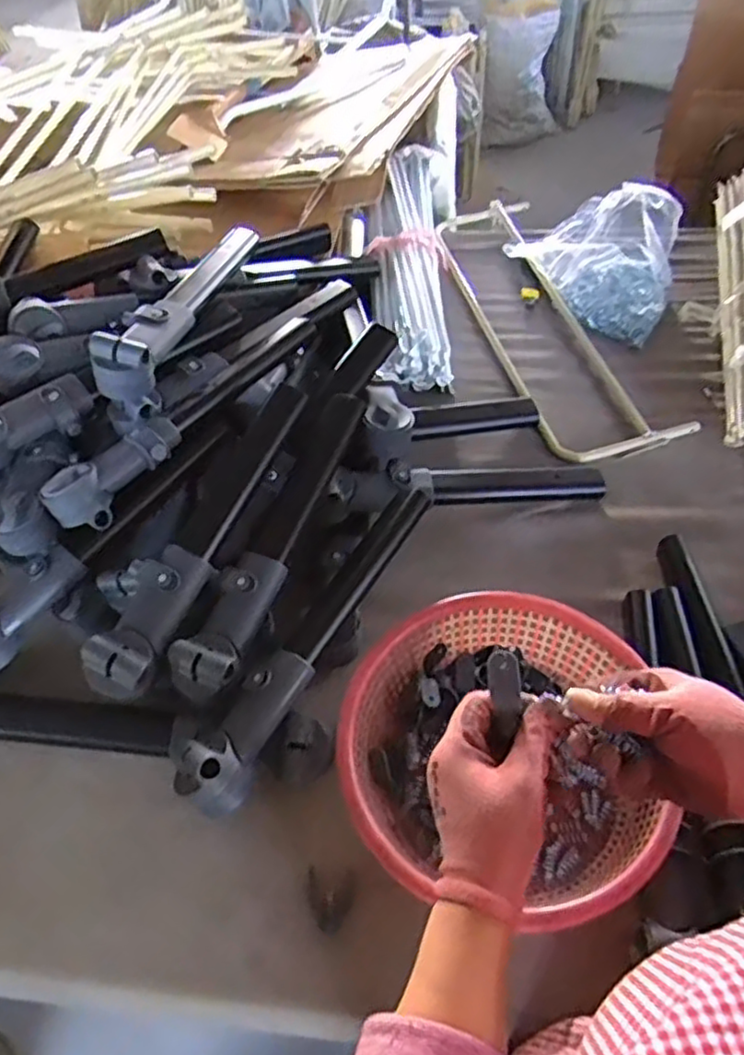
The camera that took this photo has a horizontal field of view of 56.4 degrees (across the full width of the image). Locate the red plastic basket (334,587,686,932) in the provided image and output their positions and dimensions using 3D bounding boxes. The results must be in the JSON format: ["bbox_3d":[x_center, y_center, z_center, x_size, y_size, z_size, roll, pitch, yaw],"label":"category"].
[{"bbox_3d":[0.114,0.211,0.666,0.272,0.088,0.289,3,52,7],"label":"red plastic basket"}]

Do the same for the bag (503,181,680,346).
[{"bbox_3d":[0.376,-0.452,1.142,0.275,0.131,0.211,32,61,26],"label":"bag"}]

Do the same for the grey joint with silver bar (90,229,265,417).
[{"bbox_3d":[-0.251,-0.307,0.917,0.069,0.090,0.394,8,53,11],"label":"grey joint with silver bar"}]

